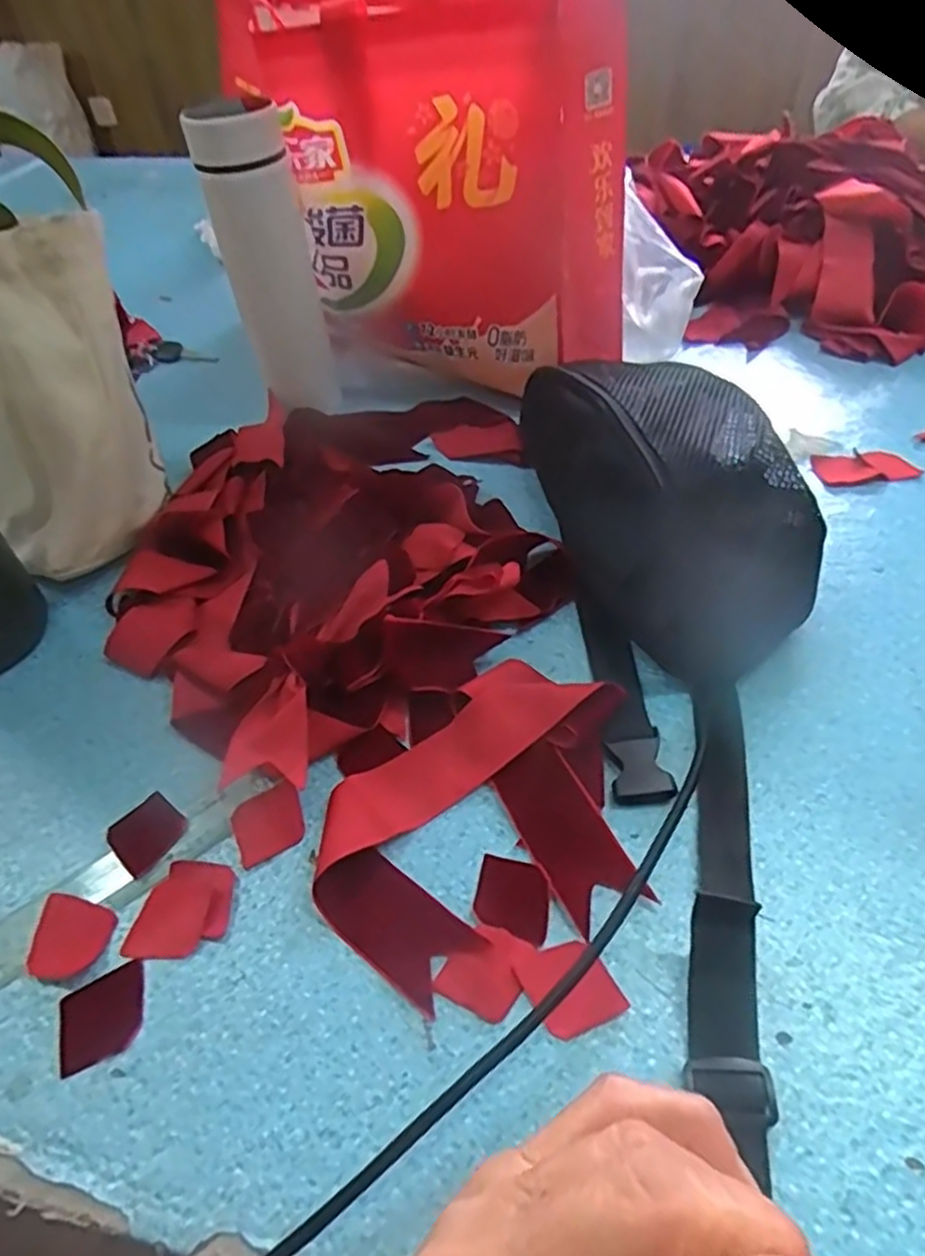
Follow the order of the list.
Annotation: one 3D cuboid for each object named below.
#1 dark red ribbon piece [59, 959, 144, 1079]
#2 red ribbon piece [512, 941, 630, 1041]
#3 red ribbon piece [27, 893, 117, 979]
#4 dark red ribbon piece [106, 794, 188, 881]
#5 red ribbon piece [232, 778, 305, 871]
[{"bbox_3d":[-0.152,0.162,0.307,0.035,0.004,0.036,-20,50,-12],"label":"dark red ribbon piece"},{"bbox_3d":[0.044,0.147,0.303,0.033,0.005,0.037,-25,51,-16],"label":"red ribbon piece"},{"bbox_3d":[-0.176,0.139,0.330,0.035,0.004,0.035,4,49,9],"label":"red ribbon piece"},{"bbox_3d":[-0.158,0.102,0.368,0.034,0.004,0.034,30,57,28],"label":"dark red ribbon piece"},{"bbox_3d":[-0.095,0.095,0.361,0.034,0.004,0.034,-23,61,-14],"label":"red ribbon piece"}]

